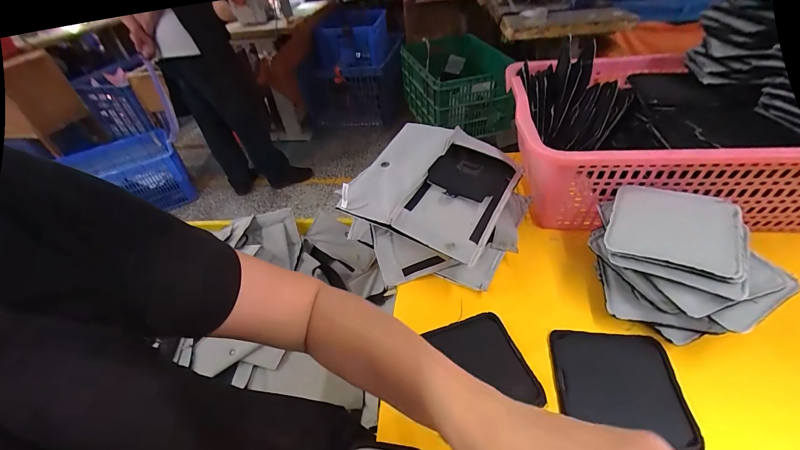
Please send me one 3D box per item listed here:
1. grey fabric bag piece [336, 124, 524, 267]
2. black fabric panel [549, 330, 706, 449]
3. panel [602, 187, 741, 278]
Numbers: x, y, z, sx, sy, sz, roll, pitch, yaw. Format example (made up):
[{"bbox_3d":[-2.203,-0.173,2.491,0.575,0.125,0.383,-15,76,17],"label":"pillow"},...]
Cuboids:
[{"bbox_3d":[0.045,-0.070,0.537,0.239,0.073,0.210,19,47,26],"label":"grey fabric bag piece"},{"bbox_3d":[0.250,0.183,0.393,0.129,0.007,0.118,-1,50,13],"label":"black fabric panel"},{"bbox_3d":[0.329,0.001,0.410,0.123,0.011,0.124,14,53,32],"label":"panel"}]

